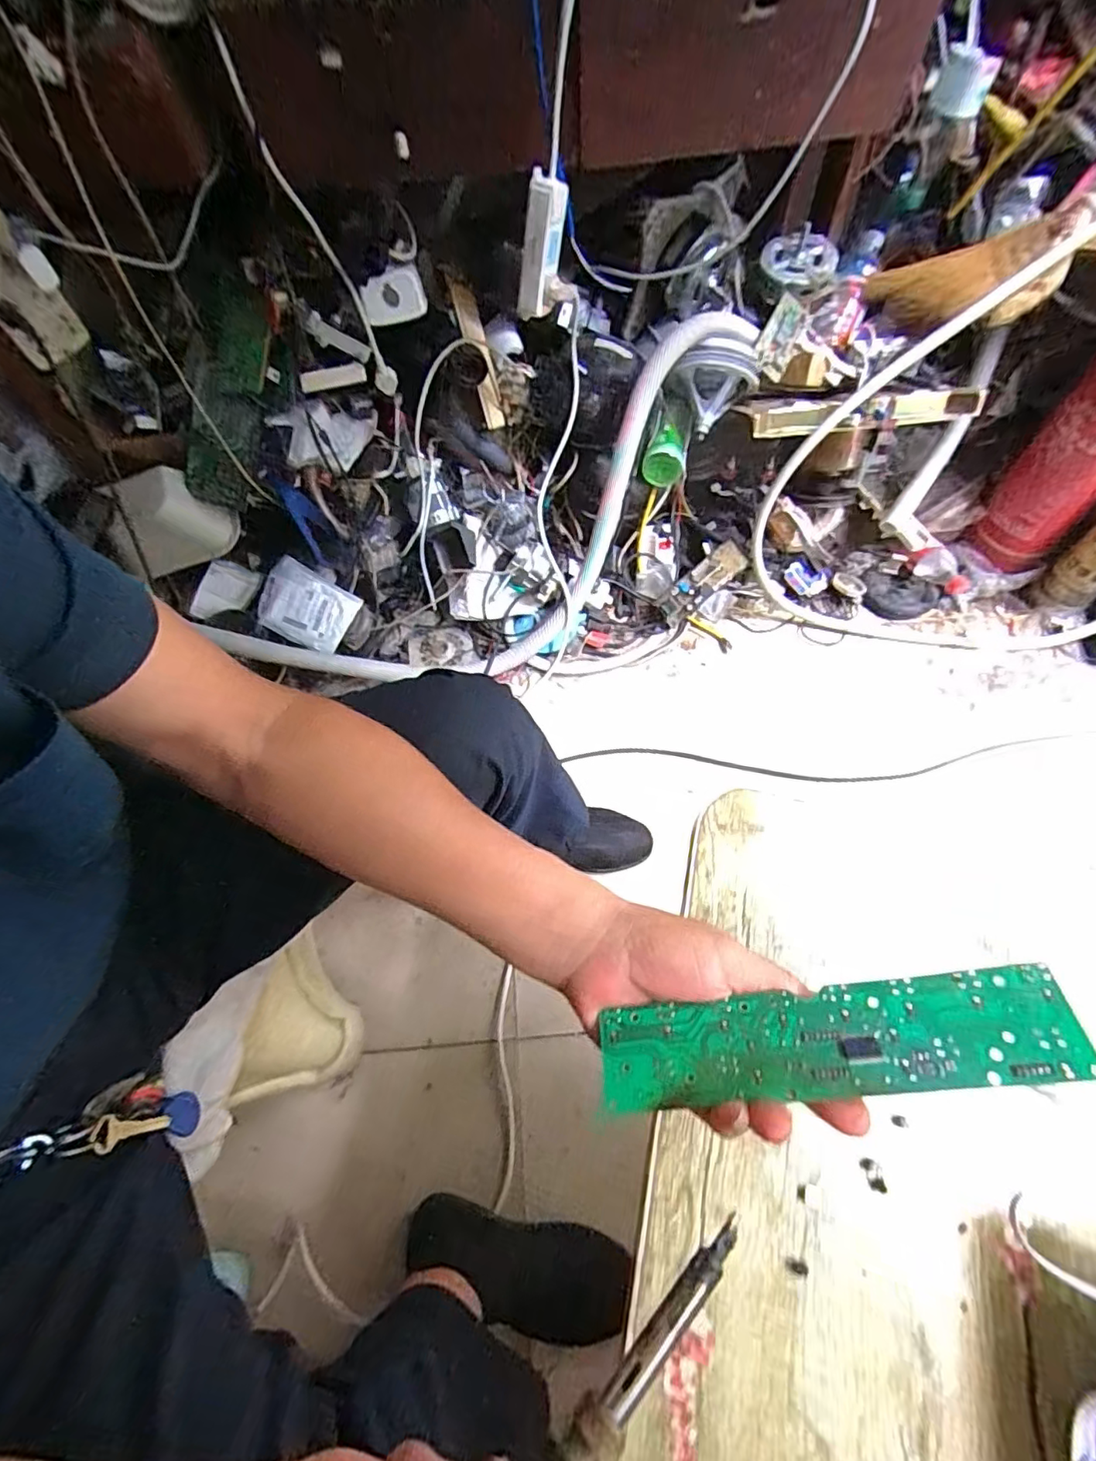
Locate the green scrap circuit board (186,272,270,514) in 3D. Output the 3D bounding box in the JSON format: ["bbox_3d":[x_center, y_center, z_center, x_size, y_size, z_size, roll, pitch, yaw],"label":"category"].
[{"bbox_3d":[-0.451,-0.462,0.784,0.091,0.287,0.018,17,26,-10],"label":"green scrap circuit board"}]

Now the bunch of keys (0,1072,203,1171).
[{"bbox_3d":[-0.305,0.271,0.394,0.028,0.131,0.048,-34,63,10],"label":"bunch of keys"}]

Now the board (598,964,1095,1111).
[{"bbox_3d":[0.126,0.146,0.264,0.205,0.004,0.044,-12,50,12],"label":"board"}]

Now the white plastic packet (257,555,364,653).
[{"bbox_3d":[-0.420,-0.214,0.977,0.145,0.017,0.117,29,90,-14],"label":"white plastic packet"}]

